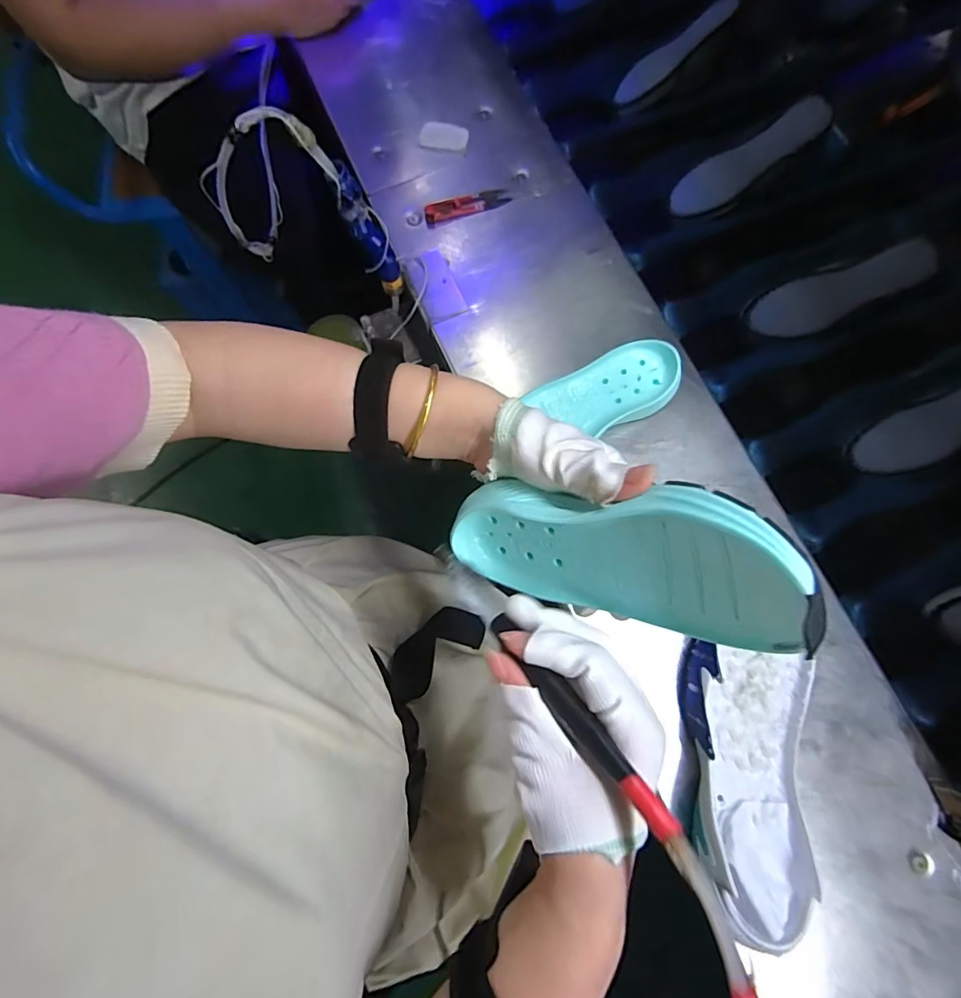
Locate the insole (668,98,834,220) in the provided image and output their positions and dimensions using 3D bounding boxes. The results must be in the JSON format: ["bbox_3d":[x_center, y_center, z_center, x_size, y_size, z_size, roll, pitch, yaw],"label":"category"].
[{"bbox_3d":[0.321,-0.409,0.594,0.182,0.017,0.051,-27,75,19],"label":"insole"}]

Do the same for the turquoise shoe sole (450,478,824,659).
[{"bbox_3d":[0.063,0.037,0.266,0.027,0.201,0.085,-42,119,-36],"label":"turquoise shoe sole"}]

